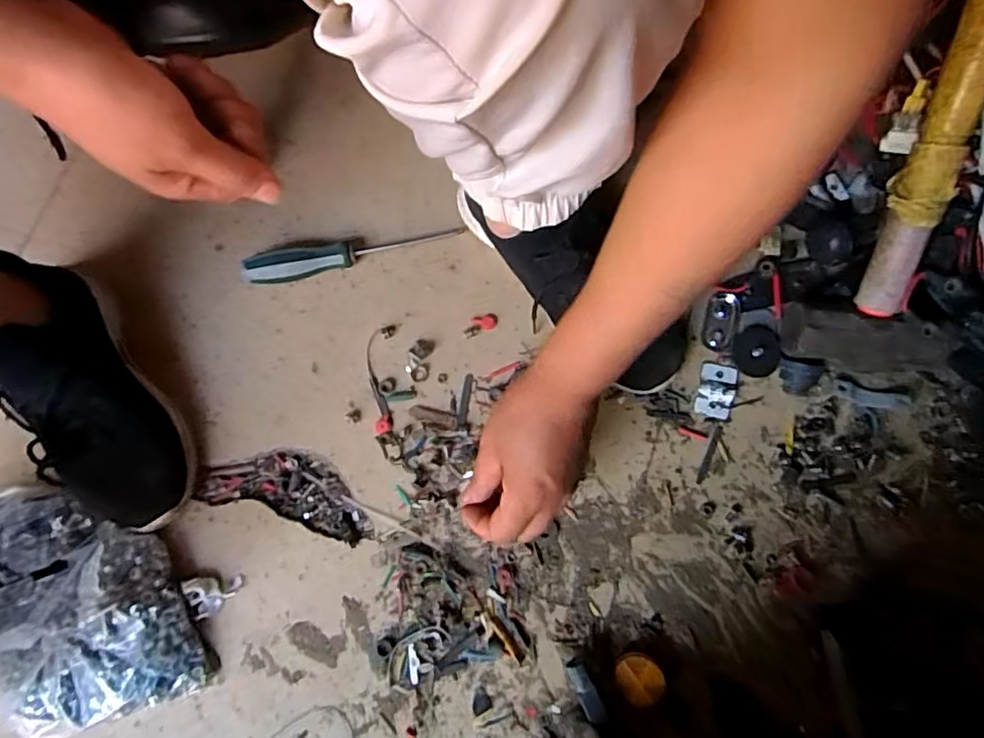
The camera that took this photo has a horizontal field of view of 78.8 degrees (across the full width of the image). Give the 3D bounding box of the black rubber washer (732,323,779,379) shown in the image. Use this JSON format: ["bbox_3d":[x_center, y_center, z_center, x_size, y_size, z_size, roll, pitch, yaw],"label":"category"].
[{"bbox_3d":[0.218,-0.015,0.493,0.036,0.012,0.045,9,76,6],"label":"black rubber washer"}]

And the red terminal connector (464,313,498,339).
[{"bbox_3d":[-0.011,-0.039,0.514,0.031,0.004,0.016,-23,77,-5],"label":"red terminal connector"}]

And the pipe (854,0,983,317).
[{"bbox_3d":[0.299,-0.167,0.386,0.031,0.025,0.279,5,119,2],"label":"pipe"}]

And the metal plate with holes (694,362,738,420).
[{"bbox_3d":[0.184,0.018,0.491,0.029,0.006,0.045,16,77,7],"label":"metal plate with holes"}]

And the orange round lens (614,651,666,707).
[{"bbox_3d":[0.107,0.226,0.434,0.032,0.014,0.040,-29,76,-4],"label":"orange round lens"}]

